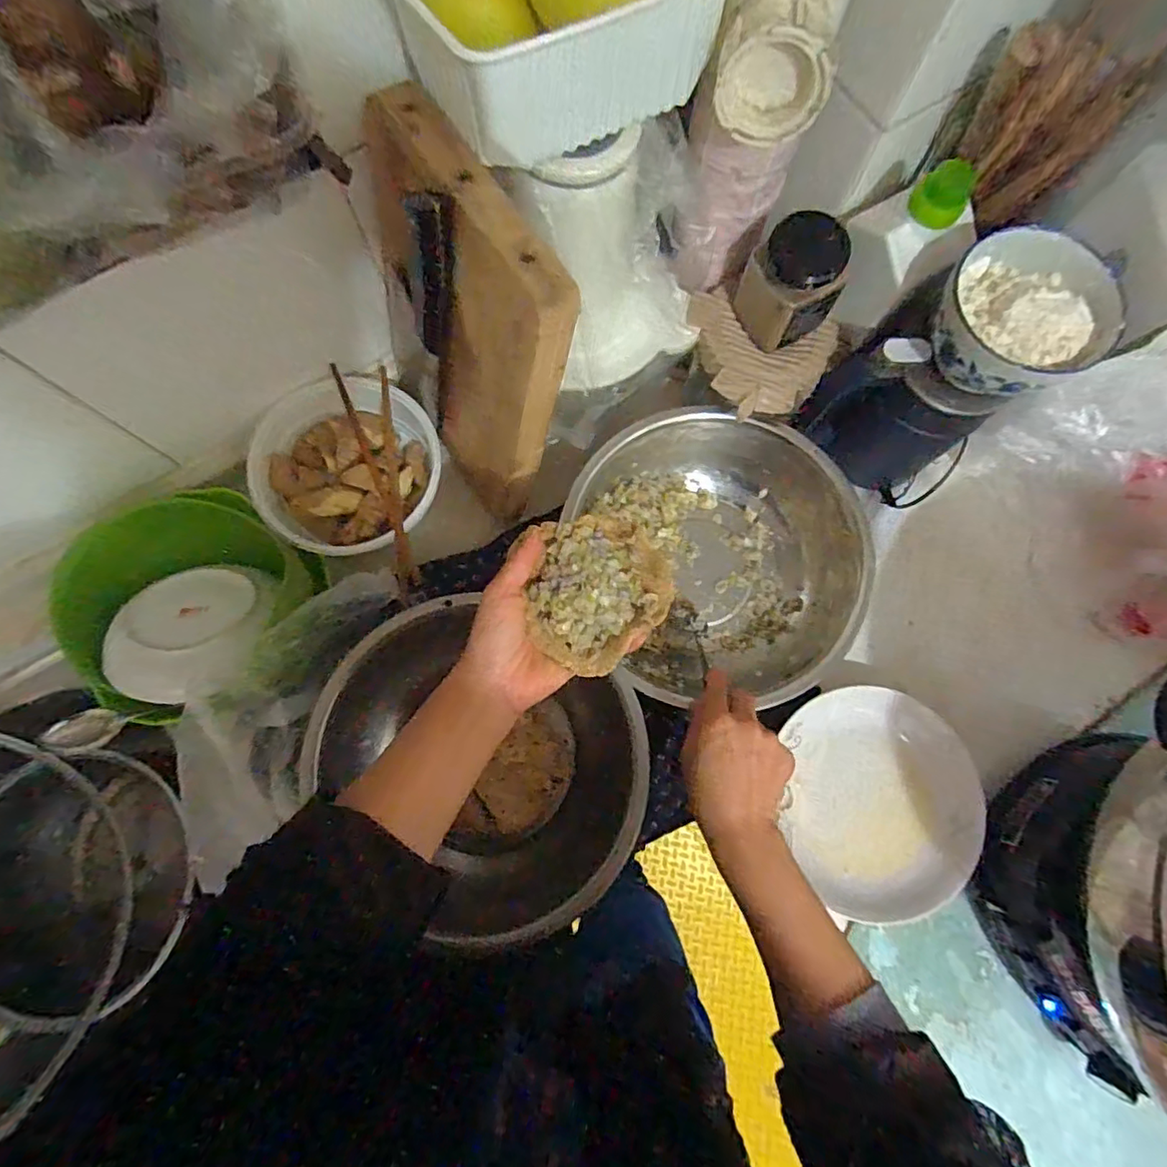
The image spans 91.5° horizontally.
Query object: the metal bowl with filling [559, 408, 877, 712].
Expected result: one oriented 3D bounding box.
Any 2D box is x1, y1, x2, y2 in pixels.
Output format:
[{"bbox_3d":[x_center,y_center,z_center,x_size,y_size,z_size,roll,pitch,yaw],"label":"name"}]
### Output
[{"bbox_3d":[0.129,-0.024,0.533,0.229,0.083,0.264,-18,78,-5],"label":"metal bowl with filling"}]

